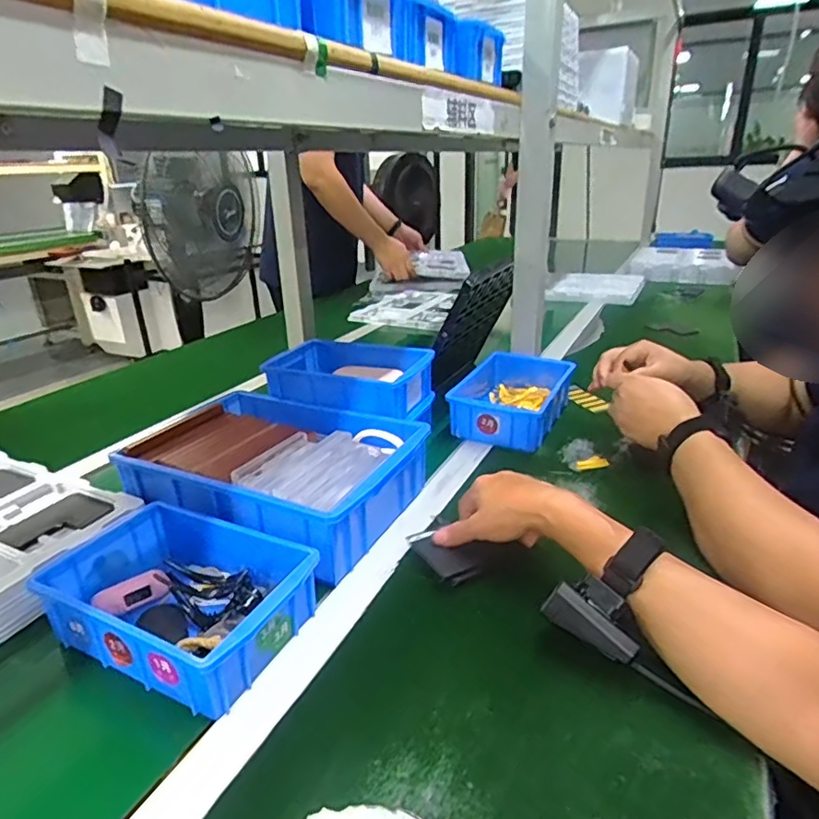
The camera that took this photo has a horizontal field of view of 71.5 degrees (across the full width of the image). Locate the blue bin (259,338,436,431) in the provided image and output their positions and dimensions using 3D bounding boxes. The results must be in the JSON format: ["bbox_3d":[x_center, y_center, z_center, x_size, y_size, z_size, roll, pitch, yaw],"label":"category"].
[{"bbox_3d":[-0.081,-0.033,0.772,0.200,0.075,0.141,11,27,24],"label":"blue bin"}]

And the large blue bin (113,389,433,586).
[{"bbox_3d":[-0.157,0.065,0.645,0.309,0.084,0.206,11,27,23],"label":"large blue bin"}]

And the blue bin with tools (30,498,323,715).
[{"bbox_3d":[-0.189,0.154,0.473,0.197,0.065,0.129,9,25,25],"label":"blue bin with tools"}]

